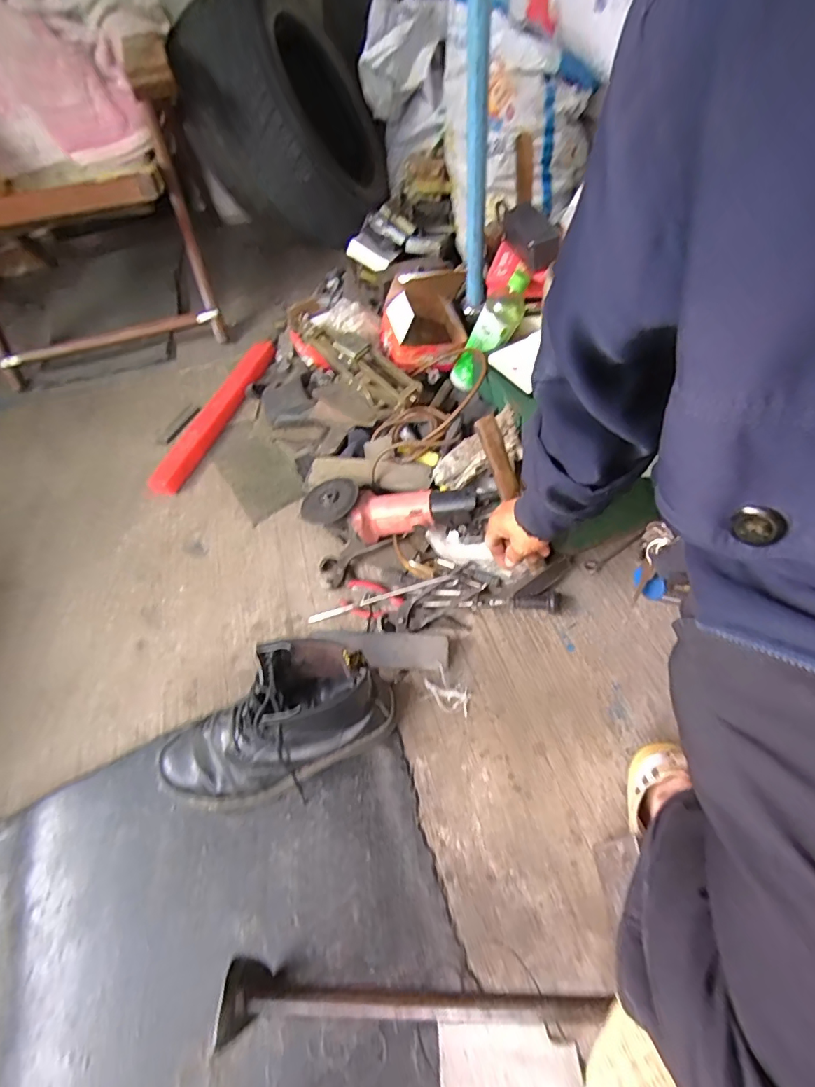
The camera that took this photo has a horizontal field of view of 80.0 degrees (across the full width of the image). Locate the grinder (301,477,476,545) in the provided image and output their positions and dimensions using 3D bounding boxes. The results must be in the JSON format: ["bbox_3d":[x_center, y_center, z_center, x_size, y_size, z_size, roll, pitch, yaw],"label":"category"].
[{"bbox_3d":[-0.034,-0.051,0.773,0.280,0.073,0.099,2,50,15],"label":"grinder"}]

